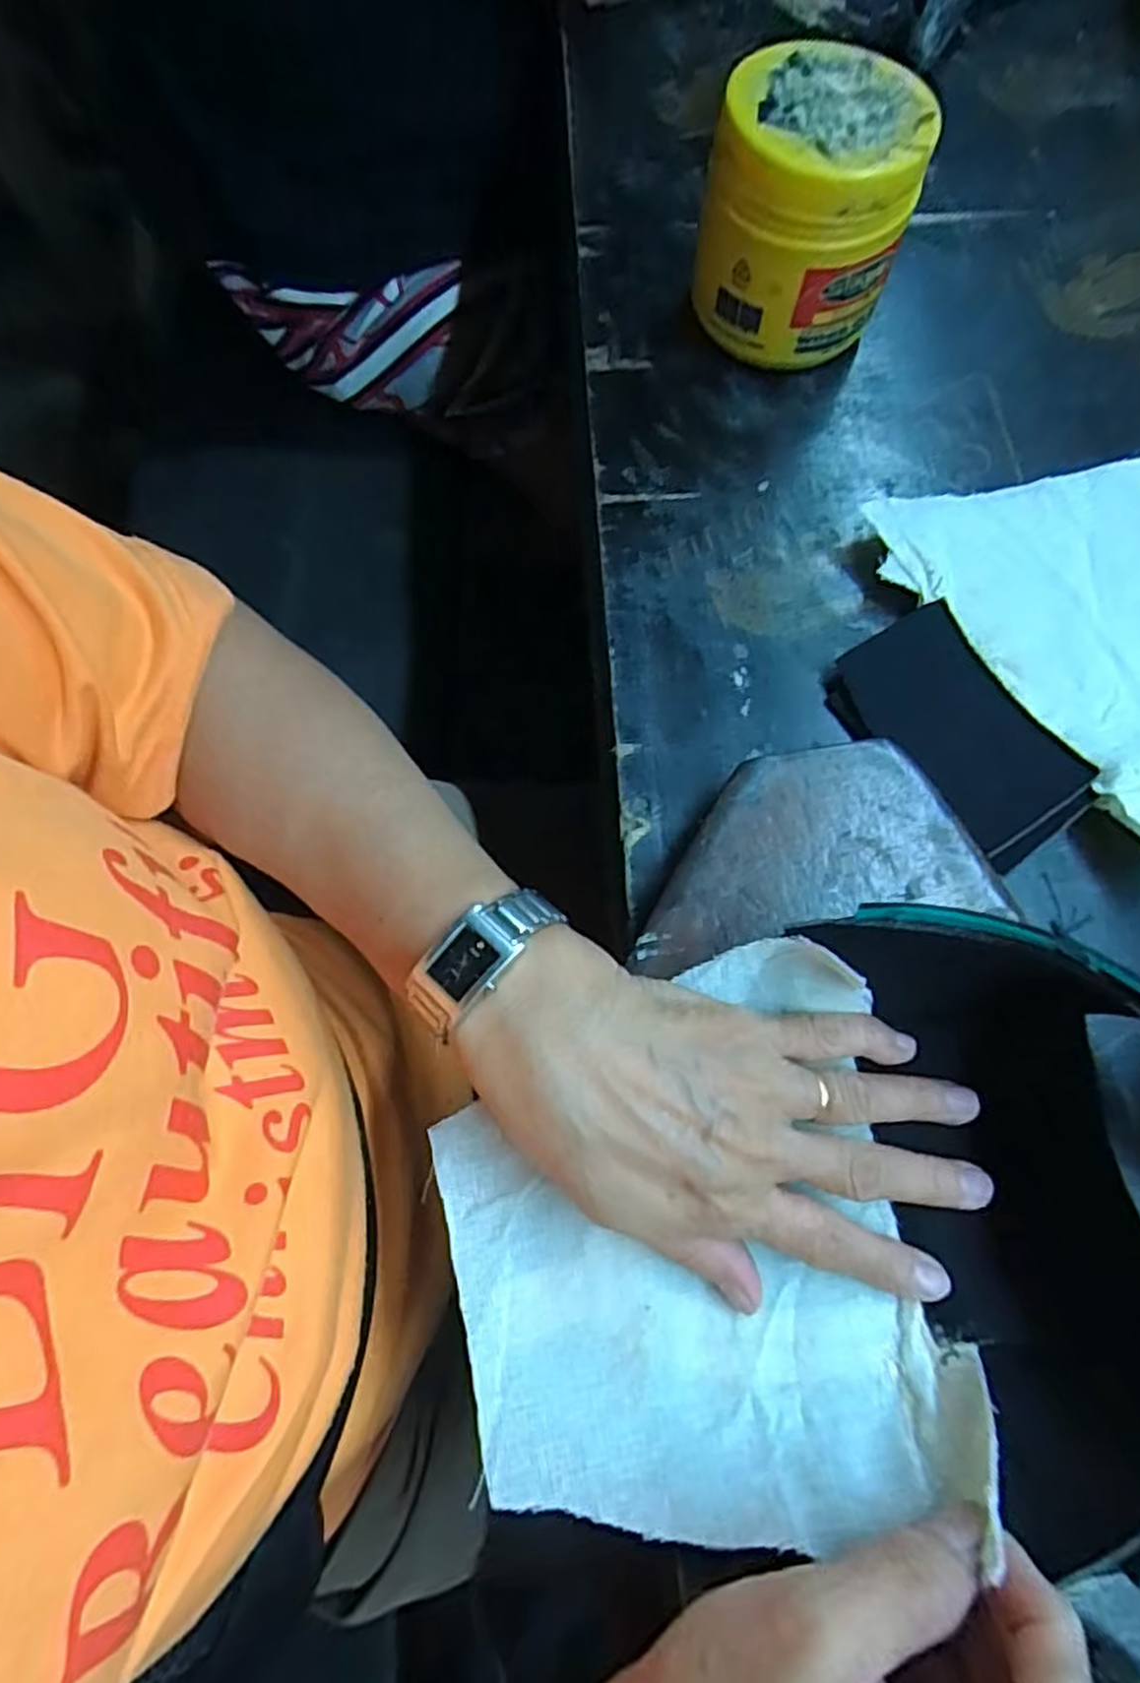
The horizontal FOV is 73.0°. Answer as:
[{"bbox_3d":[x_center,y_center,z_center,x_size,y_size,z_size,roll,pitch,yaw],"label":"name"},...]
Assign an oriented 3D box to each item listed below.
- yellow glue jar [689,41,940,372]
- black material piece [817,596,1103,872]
[{"bbox_3d":[0.108,-0.293,0.368,0.091,0.102,0.081,16,75,5],"label":"yellow glue jar"},{"bbox_3d":[0.169,-0.047,0.335,0.067,0.018,0.112,-32,77,-8],"label":"black material piece"}]

